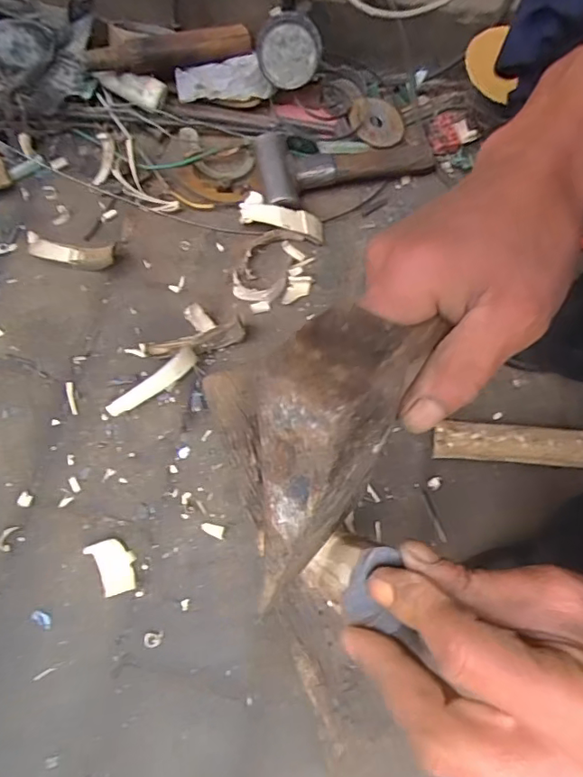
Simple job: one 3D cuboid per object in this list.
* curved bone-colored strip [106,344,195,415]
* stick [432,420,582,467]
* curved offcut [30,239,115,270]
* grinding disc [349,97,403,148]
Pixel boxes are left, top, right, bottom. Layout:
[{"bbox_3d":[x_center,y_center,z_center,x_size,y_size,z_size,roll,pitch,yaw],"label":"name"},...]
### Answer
[{"bbox_3d":[-0.139,-0.004,0.527,0.102,0.010,0.020,-37,104,0],"label":"curved bone-colored strip"},{"bbox_3d":[0.250,0.057,0.502,0.202,0.039,0.035,4,74,-1],"label":"stick"},{"bbox_3d":[-0.233,-0.148,0.563,0.094,0.035,0.024,11,74,1],"label":"curved offcut"},{"bbox_3d":[0.101,-0.315,0.613,0.066,0.007,0.075,31,63,-10],"label":"grinding disc"}]

